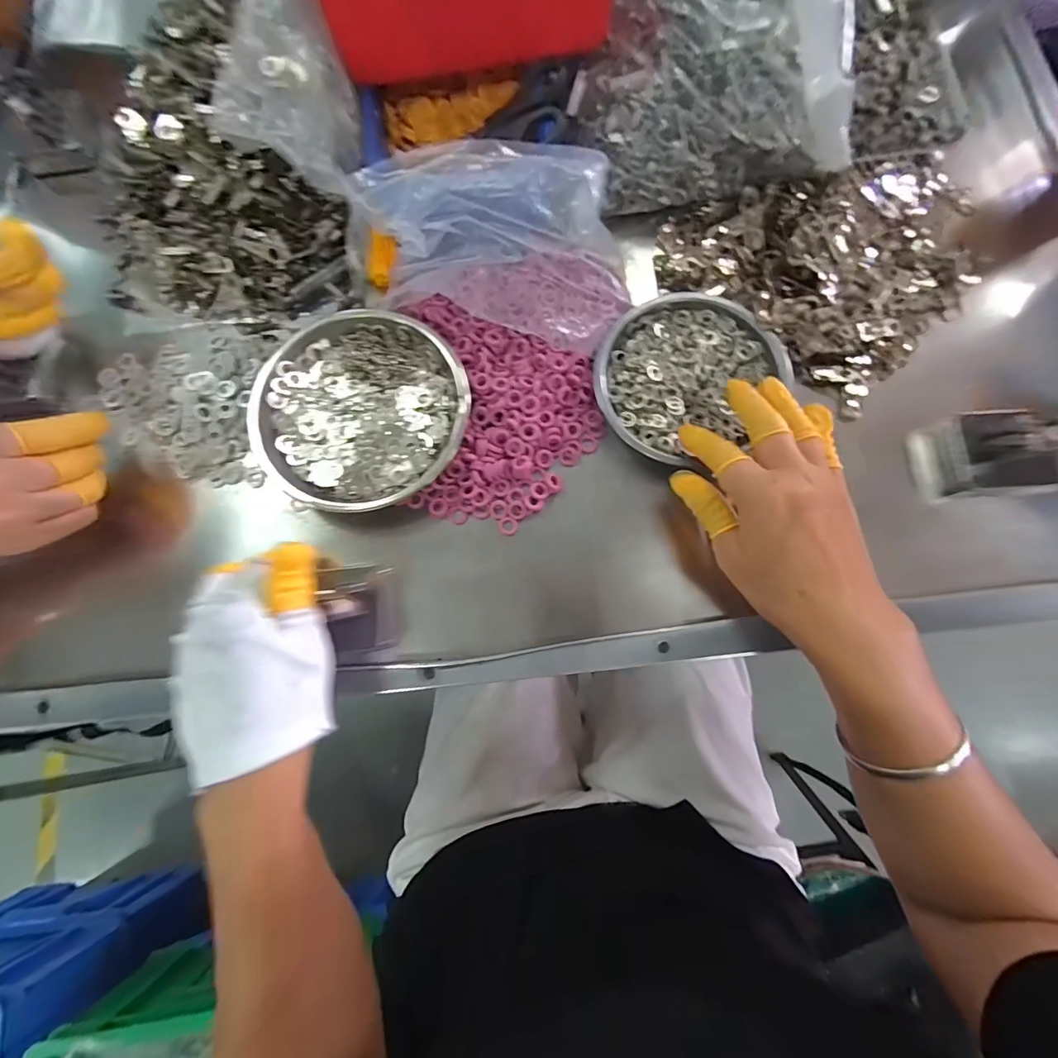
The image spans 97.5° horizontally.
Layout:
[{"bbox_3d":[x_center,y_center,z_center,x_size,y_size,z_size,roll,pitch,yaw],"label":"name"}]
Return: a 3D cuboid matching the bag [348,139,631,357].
[{"bbox_3d":[-0.025,-0.198,0.313,0.186,0.077,0.101,12,79,4],"label":"bag"}]

